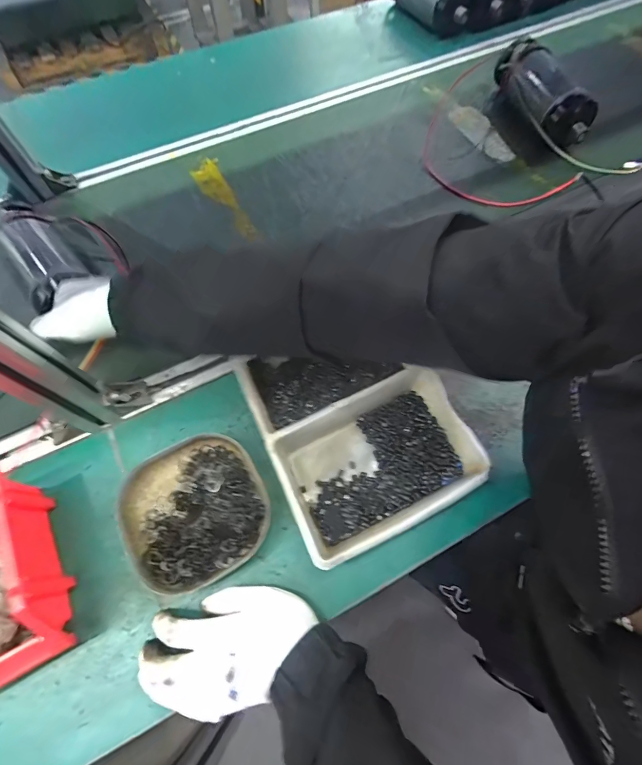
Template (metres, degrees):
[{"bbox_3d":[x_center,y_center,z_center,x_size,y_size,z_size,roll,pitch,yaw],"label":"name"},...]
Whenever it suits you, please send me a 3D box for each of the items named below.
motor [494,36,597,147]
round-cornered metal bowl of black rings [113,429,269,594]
[{"bbox_3d":[0.355,-0.461,0.588,0.068,0.075,0.211,-31,80,-13],"label":"motor"},{"bbox_3d":[-0.136,0.136,0.395,0.149,0.027,0.143,-21,66,-9],"label":"round-cornered metal bowl of black rings"}]

